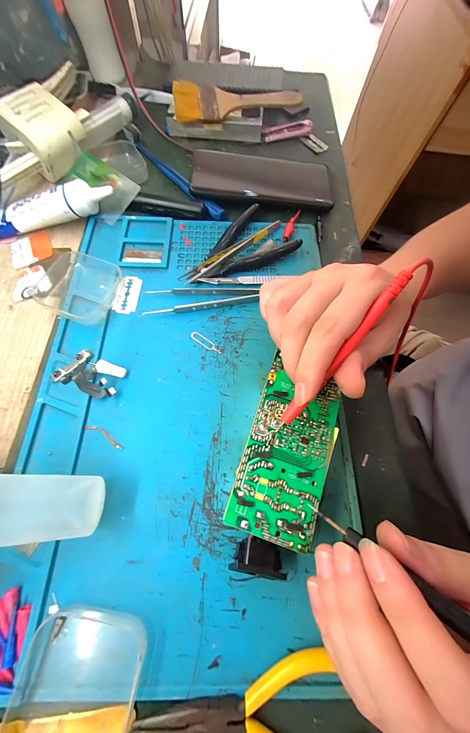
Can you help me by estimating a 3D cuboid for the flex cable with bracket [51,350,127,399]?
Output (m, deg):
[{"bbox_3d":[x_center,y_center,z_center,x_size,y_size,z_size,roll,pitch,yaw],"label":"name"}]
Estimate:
[{"bbox_3d":[-0.120,0.006,0.205,0.053,0.009,0.031,21,70,6],"label":"flex cable with bracket"}]

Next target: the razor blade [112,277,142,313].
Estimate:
[{"bbox_3d":[-0.103,-0.070,0.238,0.021,0.004,0.042,8,69,1],"label":"razor blade"}]

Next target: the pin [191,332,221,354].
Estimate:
[{"bbox_3d":[-0.026,-0.022,0.223,0.033,0.004,0.008,35,72,11],"label":"pin"}]

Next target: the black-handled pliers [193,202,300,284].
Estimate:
[{"bbox_3d":[0.001,-0.122,0.255,0.109,0.013,0.073,-34,74,-14],"label":"black-handled pliers"}]

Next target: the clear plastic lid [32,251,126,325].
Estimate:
[{"bbox_3d":[-0.146,-0.076,0.236,0.072,0.013,0.066,23,70,7],"label":"clear plastic lid"}]

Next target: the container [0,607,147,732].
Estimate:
[{"bbox_3d":[-0.089,0.177,0.136,0.066,0.017,0.059,9,69,1],"label":"container"}]

